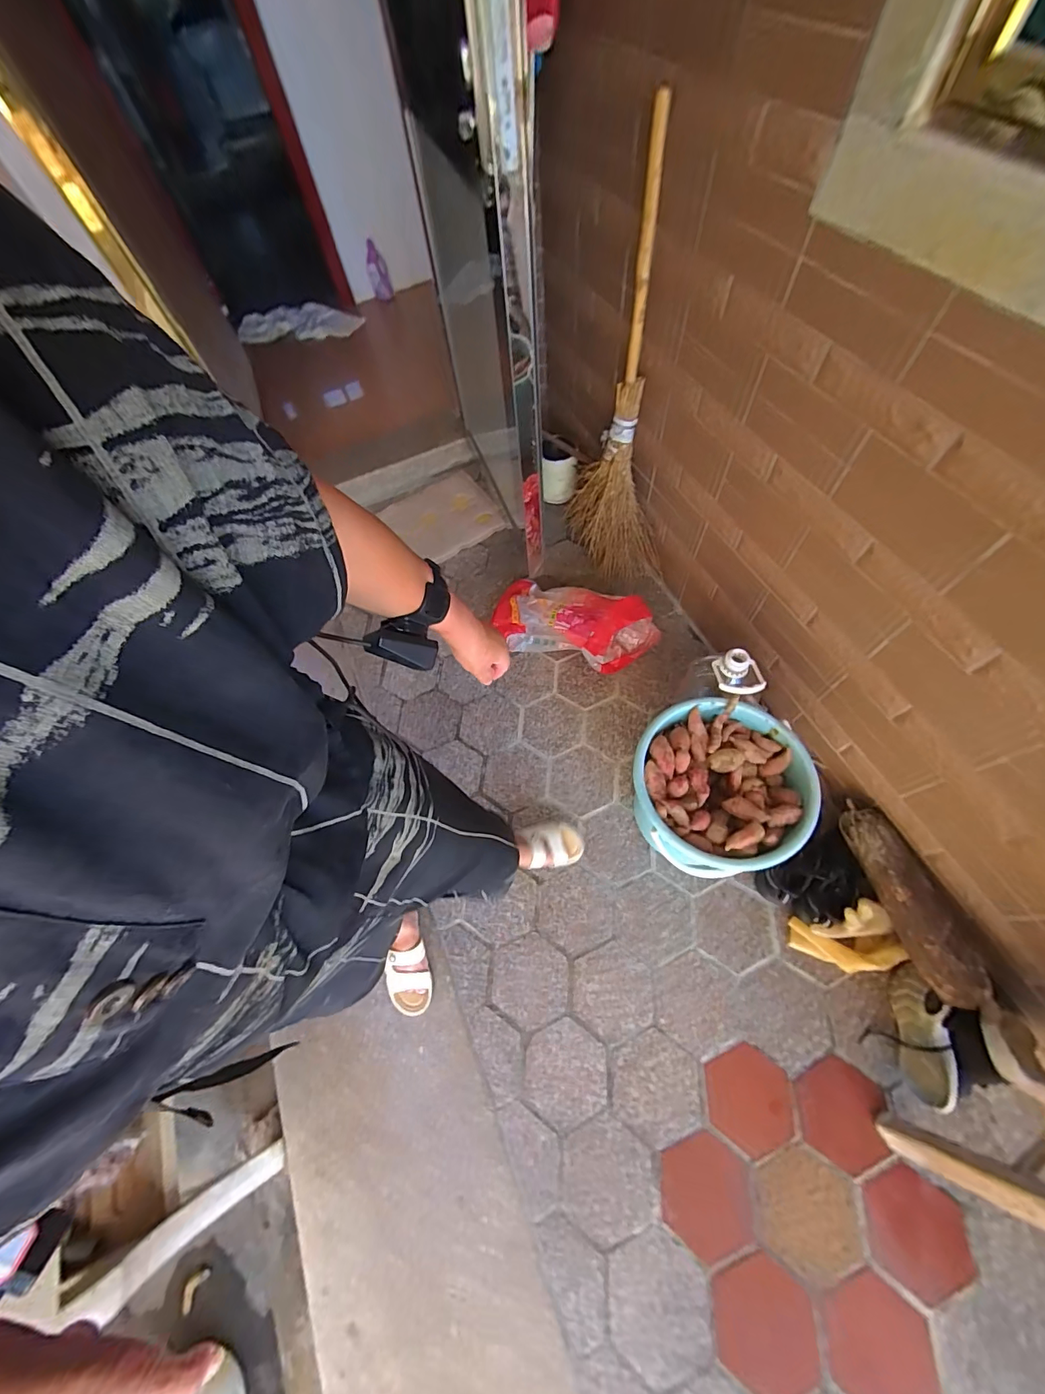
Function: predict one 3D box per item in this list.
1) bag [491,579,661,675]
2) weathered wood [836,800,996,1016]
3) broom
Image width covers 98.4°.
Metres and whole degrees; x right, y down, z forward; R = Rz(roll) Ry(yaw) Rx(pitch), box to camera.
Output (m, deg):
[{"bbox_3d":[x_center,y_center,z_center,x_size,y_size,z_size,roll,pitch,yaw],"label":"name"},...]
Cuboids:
[{"bbox_3d":[0.140,-0.225,1.320,0.466,0.193,0.224,24,69,14],"label":"bag"},{"bbox_3d":[0.800,0.403,0.914,0.113,0.090,0.368,-13,63,0],"label":"weathered wood"},{"bbox_3d":[0.247,-0.716,1.142,0.153,0.930,0.374,-18,65,-5],"label":"broom"}]

